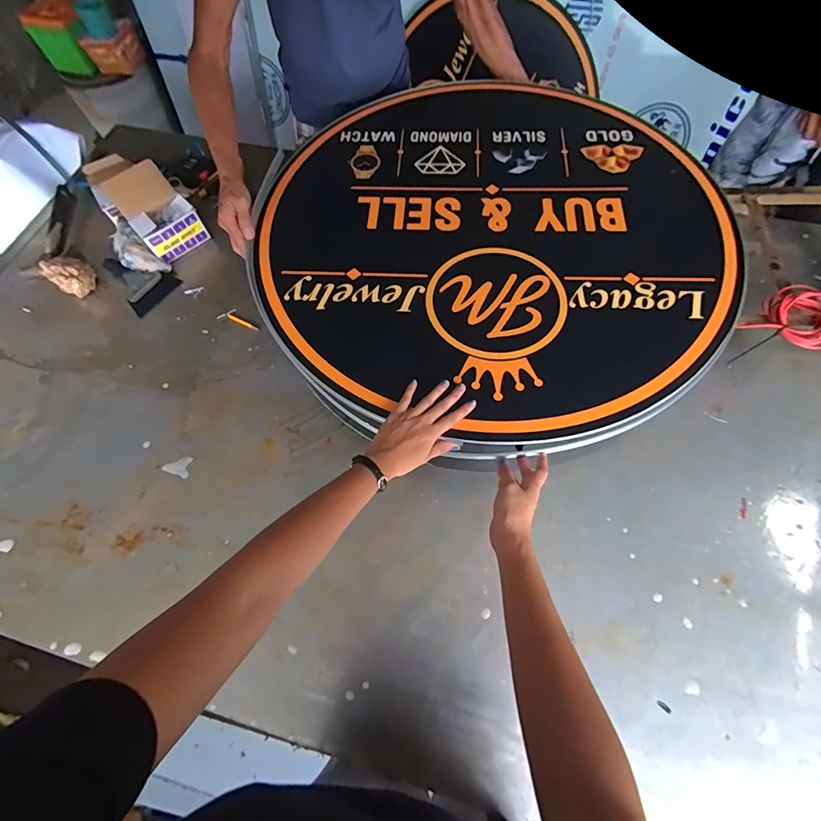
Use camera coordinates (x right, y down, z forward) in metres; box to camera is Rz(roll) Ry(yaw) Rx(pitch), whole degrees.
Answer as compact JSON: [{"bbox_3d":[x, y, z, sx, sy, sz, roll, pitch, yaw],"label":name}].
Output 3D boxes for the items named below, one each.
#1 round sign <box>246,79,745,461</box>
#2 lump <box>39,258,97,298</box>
[{"bbox_3d":[0.133,-0.340,0.768,0.837,0.055,0.860,-1,64,1],"label":"round sign"},{"bbox_3d":[-0.758,-0.300,0.908,0.067,0.084,0.081,32,69,16],"label":"lump"}]

